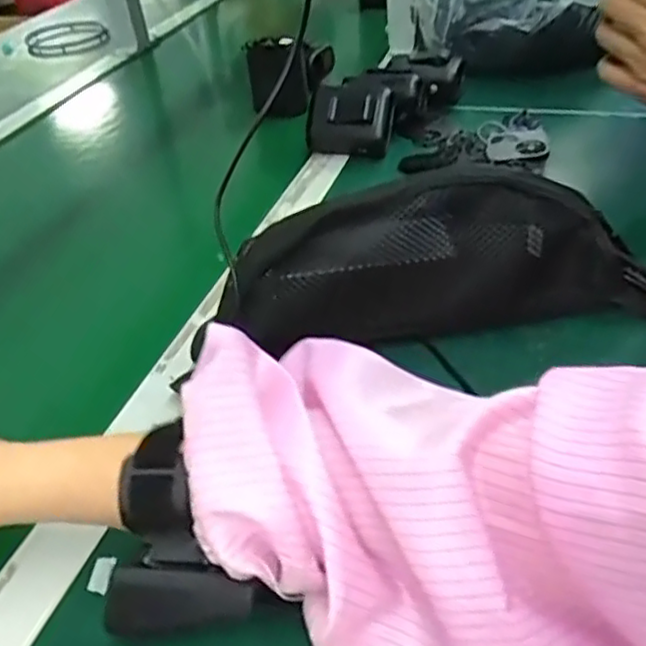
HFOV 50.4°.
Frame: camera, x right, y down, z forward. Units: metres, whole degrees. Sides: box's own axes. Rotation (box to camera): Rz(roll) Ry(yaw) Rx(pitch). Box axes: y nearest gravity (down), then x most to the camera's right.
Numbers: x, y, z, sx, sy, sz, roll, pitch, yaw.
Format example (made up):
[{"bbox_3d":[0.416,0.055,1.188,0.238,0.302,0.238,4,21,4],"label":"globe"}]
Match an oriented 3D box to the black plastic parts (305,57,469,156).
[{"bbox_3d":[0.070,-0.237,0.730,0.076,0.059,0.190,27,49,32],"label":"black plastic parts"}]

